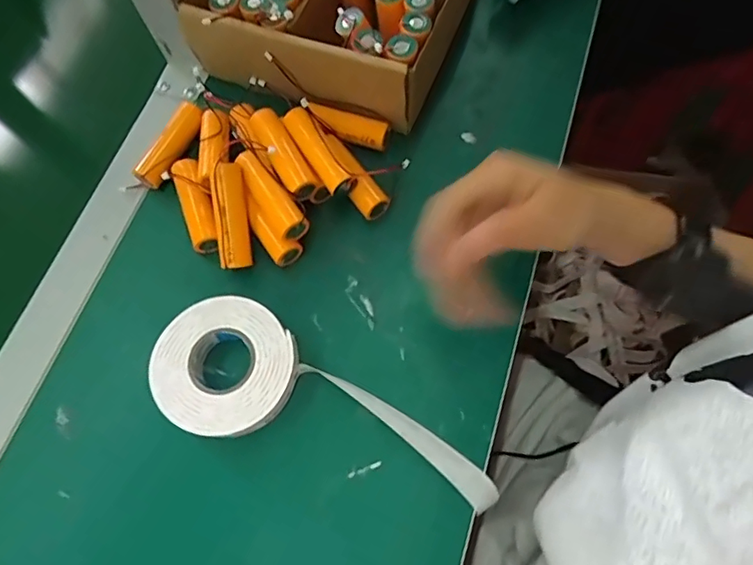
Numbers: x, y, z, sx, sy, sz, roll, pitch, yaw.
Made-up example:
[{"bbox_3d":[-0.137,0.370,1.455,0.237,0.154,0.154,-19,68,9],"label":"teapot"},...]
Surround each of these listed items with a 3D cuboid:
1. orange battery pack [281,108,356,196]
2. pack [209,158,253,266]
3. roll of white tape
[{"bbox_3d":[-0.043,-0.095,0.373,0.019,0.023,0.073,-32,70,-9],"label":"orange battery pack"},{"bbox_3d":[-0.101,-0.047,0.358,0.020,0.014,0.071,-5,96,1],"label":"pack"},{"bbox_3d":[-0.034,0.083,0.326,0.228,0.022,0.085,23,73,10],"label":"roll of white tape"}]

